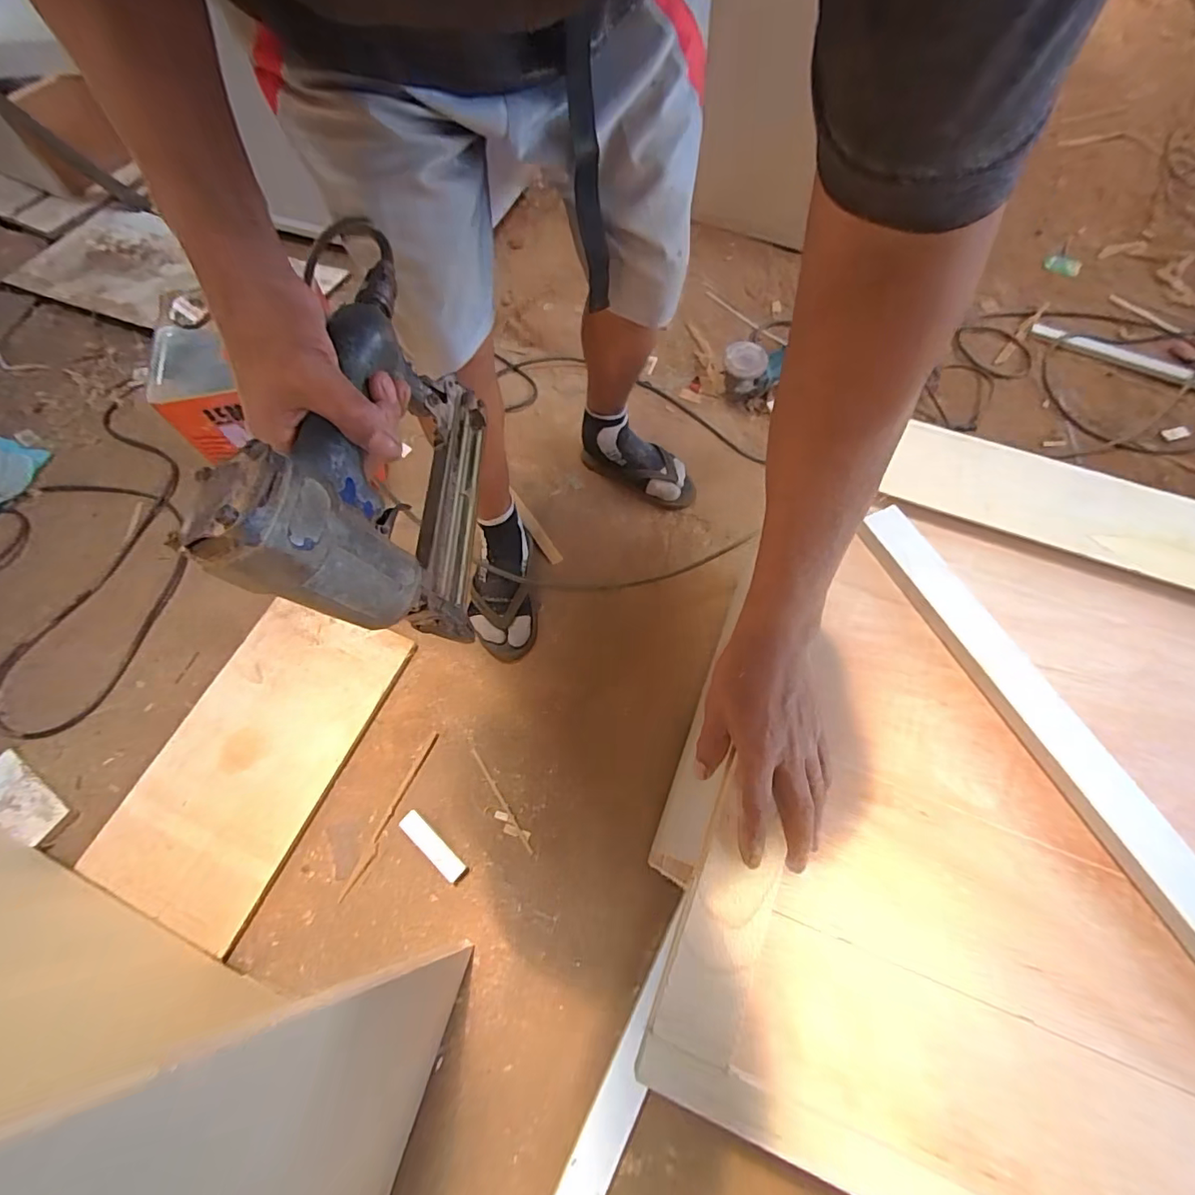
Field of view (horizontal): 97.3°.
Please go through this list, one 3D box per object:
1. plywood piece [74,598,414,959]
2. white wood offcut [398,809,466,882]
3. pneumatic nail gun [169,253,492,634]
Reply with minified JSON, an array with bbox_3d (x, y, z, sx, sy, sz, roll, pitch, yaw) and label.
[{"bbox_3d":[-0.494,0.219,0.762,0.242,0.022,0.436,21,66,9],"label":"plywood piece"},{"bbox_3d":[-0.224,0.335,0.711,0.107,0.019,0.027,41,70,17],"label":"white wood offcut"},{"bbox_3d":[-0.141,-0.089,0.329,0.060,0.167,0.239,-16,60,17],"label":"pneumatic nail gun"}]

